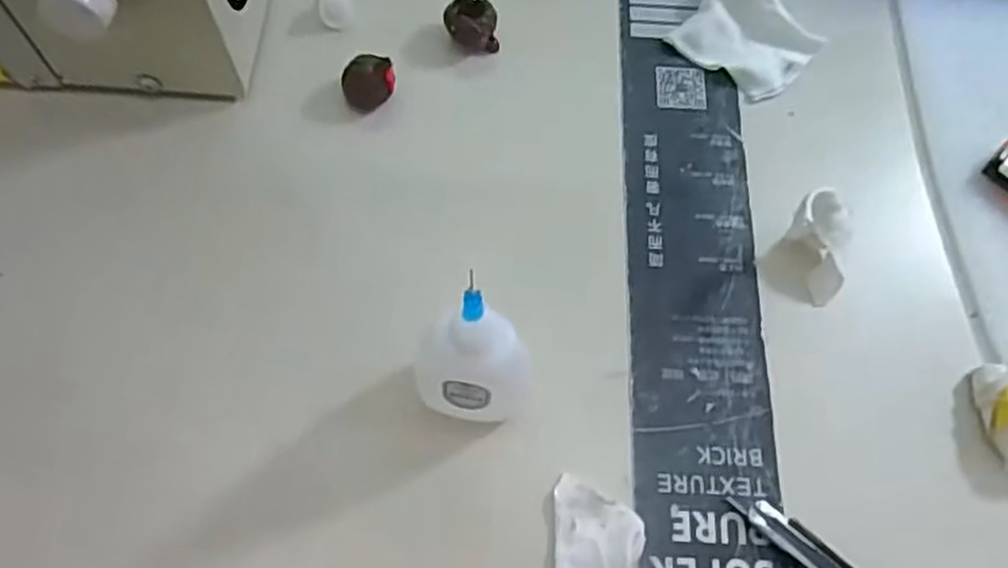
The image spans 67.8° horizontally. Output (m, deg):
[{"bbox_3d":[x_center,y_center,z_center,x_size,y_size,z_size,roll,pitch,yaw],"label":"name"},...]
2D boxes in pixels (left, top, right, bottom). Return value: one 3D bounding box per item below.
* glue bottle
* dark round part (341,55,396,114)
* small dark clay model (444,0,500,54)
[{"bbox_3d":[-0.009,0.028,0.269,0.042,0.102,0.026,2,67,-2],"label":"glue bottle"},{"bbox_3d":[-0.065,-0.095,0.359,0.025,0.023,0.020,-12,68,-8],"label":"dark round part"},{"bbox_3d":[-0.016,-0.130,0.376,0.025,0.025,0.024,-9,67,-6],"label":"small dark clay model"}]

